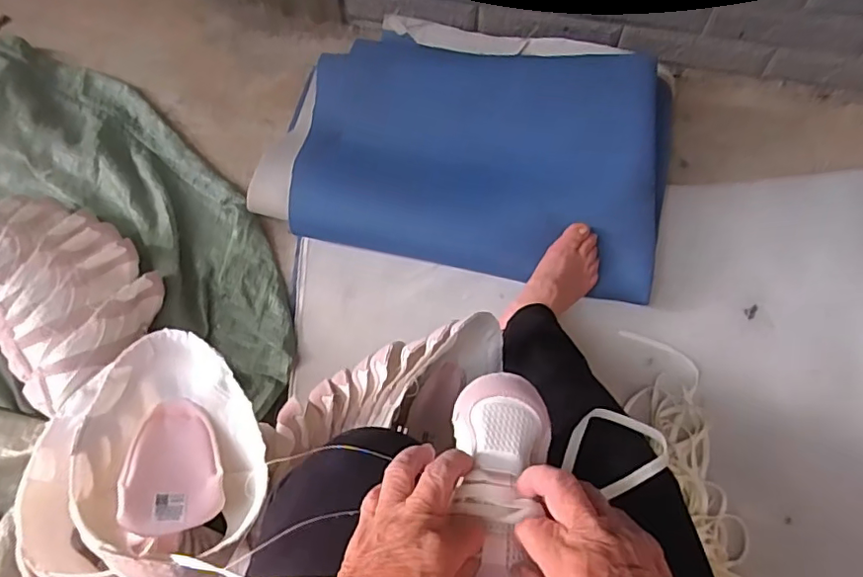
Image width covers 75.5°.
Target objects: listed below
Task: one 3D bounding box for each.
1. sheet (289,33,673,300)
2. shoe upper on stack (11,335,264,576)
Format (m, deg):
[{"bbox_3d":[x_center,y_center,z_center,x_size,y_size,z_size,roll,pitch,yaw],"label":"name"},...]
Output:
[{"bbox_3d":[0.070,-0.212,0.861,0.575,0.119,0.372,11,68,6],"label":"sheet"},{"bbox_3d":[-0.243,0.144,0.499,0.177,0.064,0.206,-1,64,1],"label":"shoe upper on stack"}]

